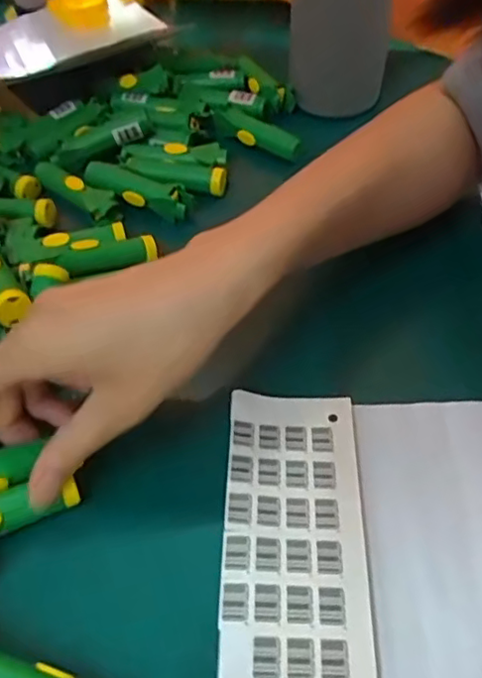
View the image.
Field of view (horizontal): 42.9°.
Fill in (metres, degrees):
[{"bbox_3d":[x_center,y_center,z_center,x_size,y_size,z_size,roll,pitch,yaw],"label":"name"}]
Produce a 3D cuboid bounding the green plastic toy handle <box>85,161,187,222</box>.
[{"bbox_3d":[-0.072,-0.103,0.422,0.079,0.016,0.020,24,57,20],"label":"green plastic toy handle"}]

